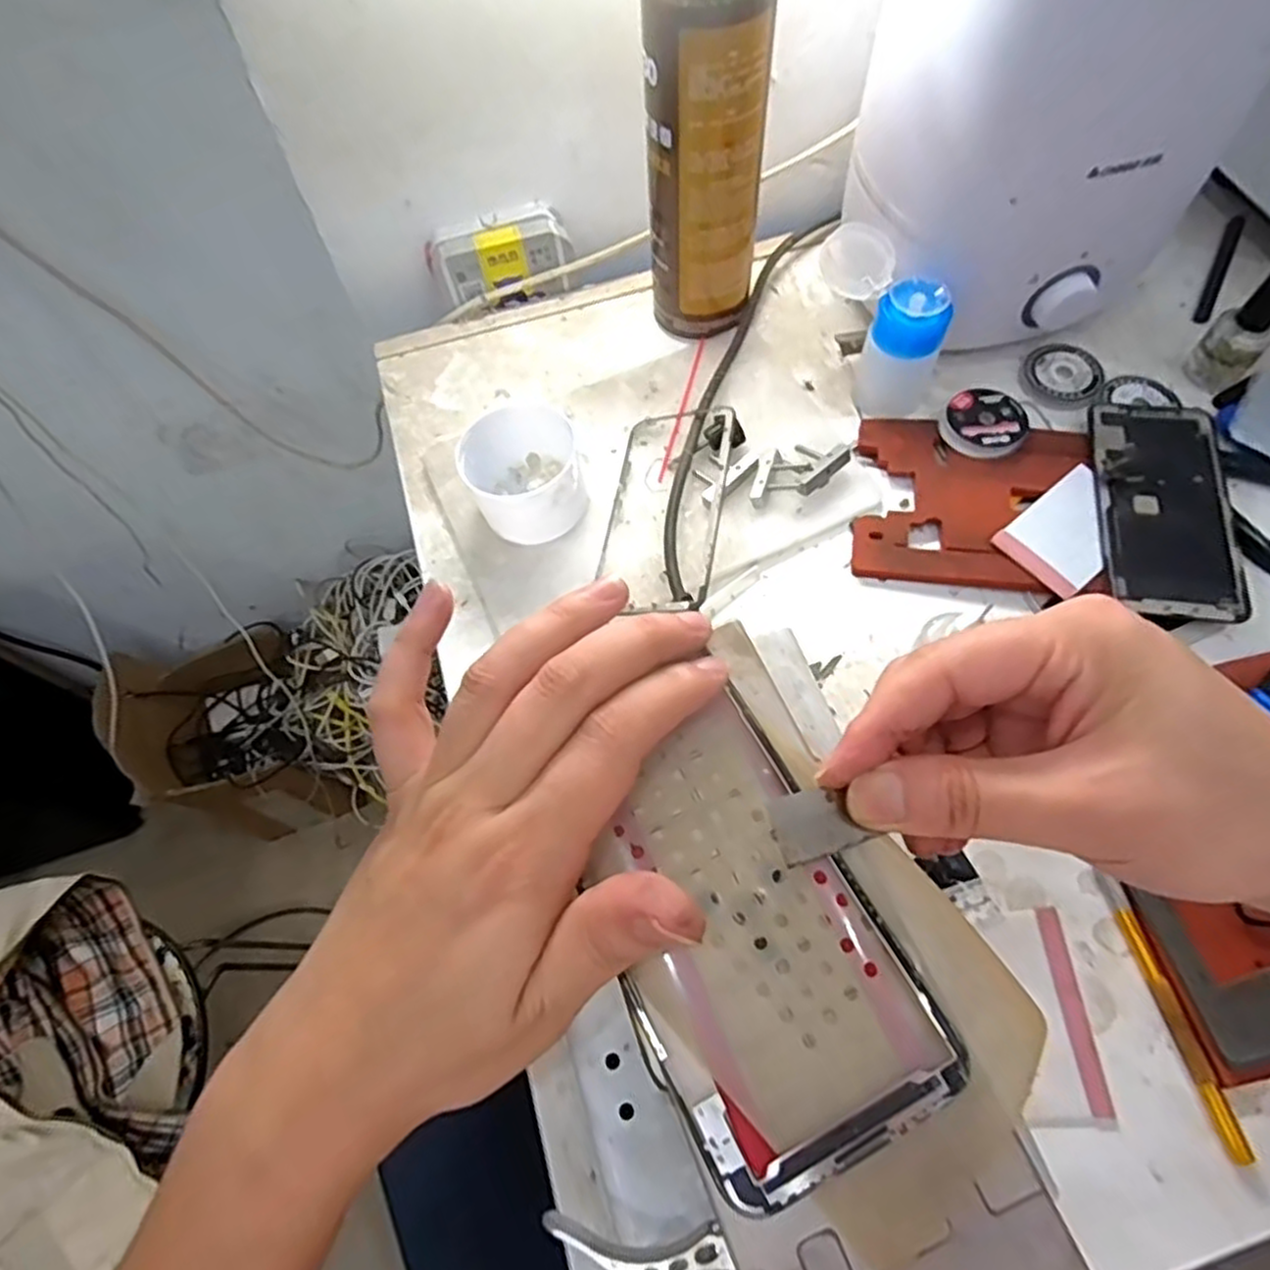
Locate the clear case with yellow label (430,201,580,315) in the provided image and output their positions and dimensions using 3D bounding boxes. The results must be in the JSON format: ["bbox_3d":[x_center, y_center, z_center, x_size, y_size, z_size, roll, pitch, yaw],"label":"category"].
[{"bbox_3d":[-0.090,-0.257,0.508,0.089,0.051,0.029,-18,65,-5],"label":"clear case with yellow label"}]

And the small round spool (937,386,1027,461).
[{"bbox_3d":[0.207,-0.126,0.440,0.047,0.011,0.047,-1,64,3],"label":"small round spool"}]

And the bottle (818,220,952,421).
[{"bbox_3d":[0.143,-0.192,0.446,0.045,0.080,0.093,-29,66,-11],"label":"bottle"}]

